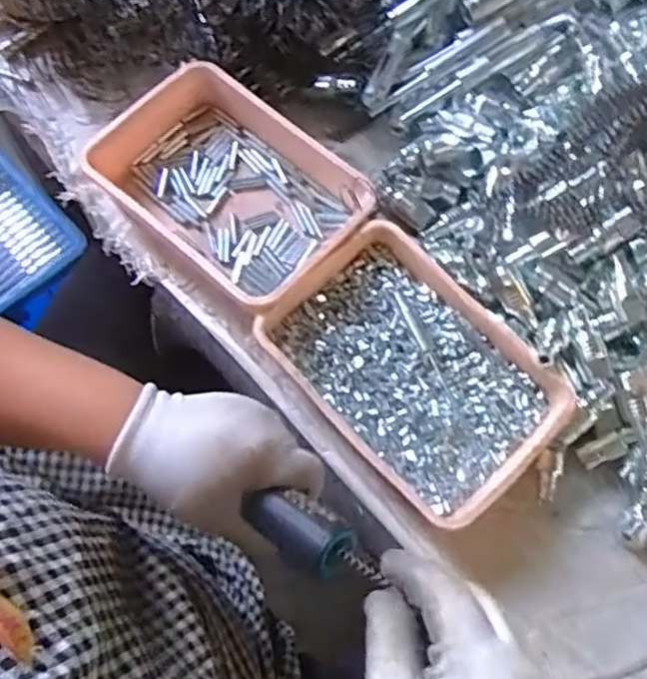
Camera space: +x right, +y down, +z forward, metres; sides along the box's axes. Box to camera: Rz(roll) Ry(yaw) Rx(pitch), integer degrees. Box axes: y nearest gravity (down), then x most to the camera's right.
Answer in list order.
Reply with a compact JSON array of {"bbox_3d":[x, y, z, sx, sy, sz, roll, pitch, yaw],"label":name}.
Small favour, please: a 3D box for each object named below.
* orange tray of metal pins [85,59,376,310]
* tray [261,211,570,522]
[{"bbox_3d":[-0.069,-0.122,0.534,0.198,0.045,0.147,40,74,11],"label":"orange tray of metal pins"},{"bbox_3d":[0.063,0.021,0.485,0.195,0.039,0.135,43,75,12],"label":"tray"}]

